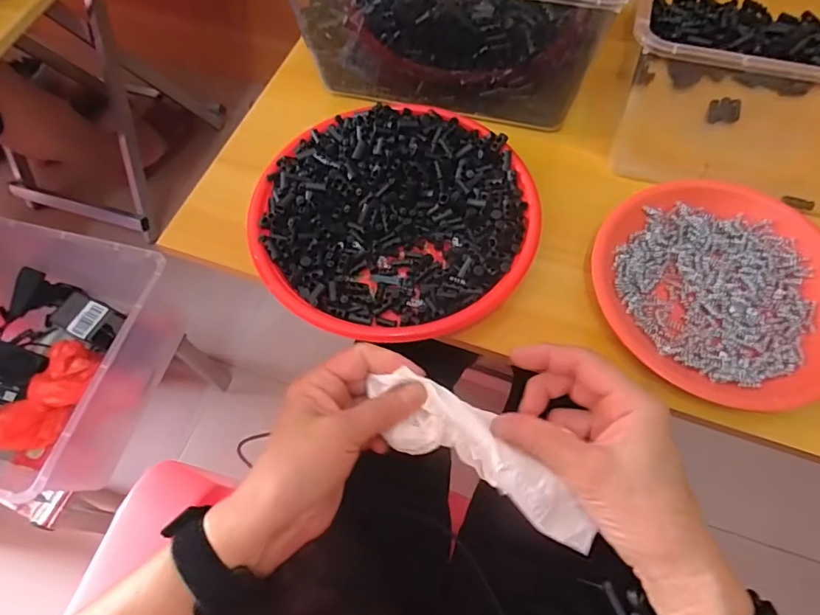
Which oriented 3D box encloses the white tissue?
[{"bbox_3d":[0.038,0.086,0.297,0.149,0.025,0.042,34,69,19],"label":"white tissue"}]

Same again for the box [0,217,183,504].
[{"bbox_3d":[-0.475,0.056,0.671,0.301,0.165,0.337,11,64,8],"label":"box"}]

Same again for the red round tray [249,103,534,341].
[{"bbox_3d":[-0.012,-0.080,0.435,0.227,0.034,0.227,-1,63,2],"label":"red round tray"}]

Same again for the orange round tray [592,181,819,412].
[{"bbox_3d":[0.244,-0.015,0.396,0.184,0.025,0.185,-1,63,2],"label":"orange round tray"}]

